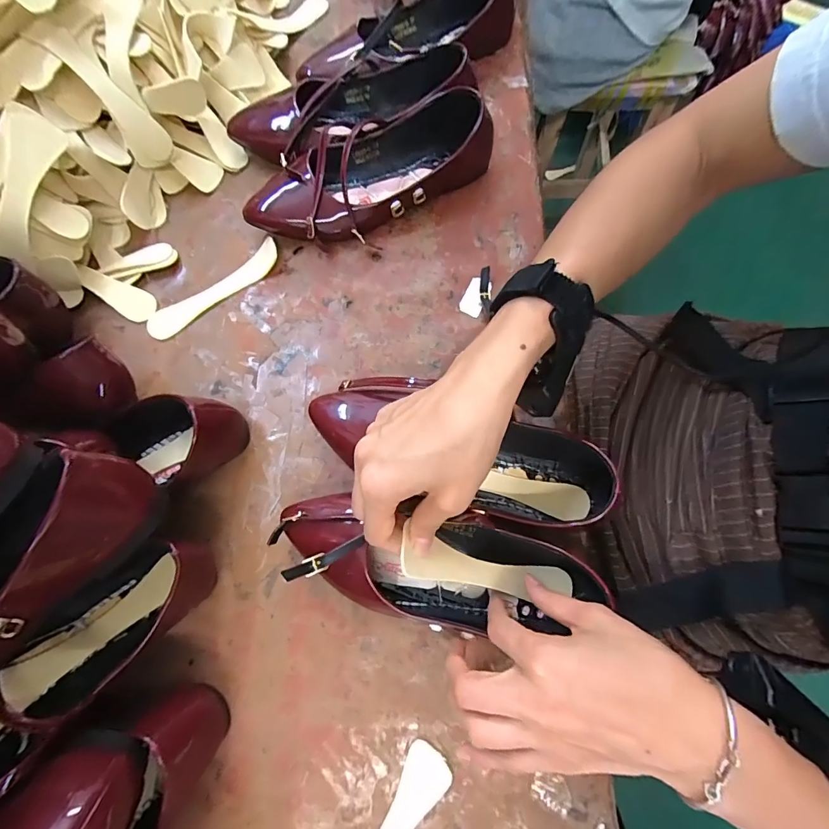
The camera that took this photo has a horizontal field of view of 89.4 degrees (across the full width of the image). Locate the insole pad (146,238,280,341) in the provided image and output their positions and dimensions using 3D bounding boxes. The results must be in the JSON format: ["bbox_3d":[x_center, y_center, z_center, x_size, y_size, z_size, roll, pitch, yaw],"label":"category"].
[{"bbox_3d":[-0.191,-0.120,0.399,0.142,0.015,0.035,-37,78,-8],"label":"insole pad"}]

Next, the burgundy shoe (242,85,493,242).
[{"bbox_3d":[-0.039,-0.230,0.396,0.240,0.057,0.104,-30,77,-6],"label":"burgundy shoe"}]

